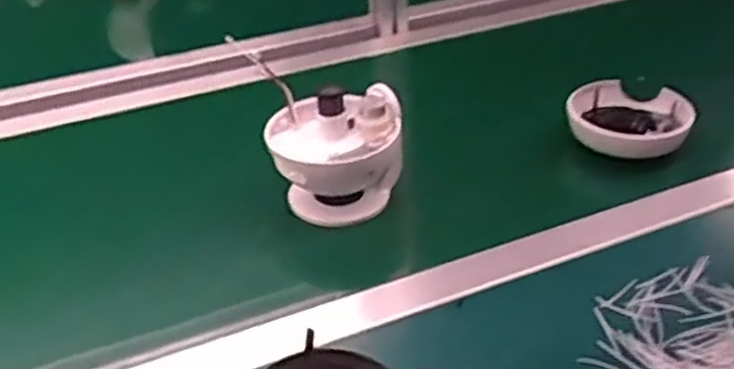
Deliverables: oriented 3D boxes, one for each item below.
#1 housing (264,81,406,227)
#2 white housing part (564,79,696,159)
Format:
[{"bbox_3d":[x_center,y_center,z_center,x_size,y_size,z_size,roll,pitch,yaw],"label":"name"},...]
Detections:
[{"bbox_3d":[-0.026,-0.031,0.678,0.114,0.103,0.095,-6,35,-6],"label":"housing"},{"bbox_3d":[0.267,-0.067,0.781,0.115,0.031,0.111,14,37,22],"label":"white housing part"}]

